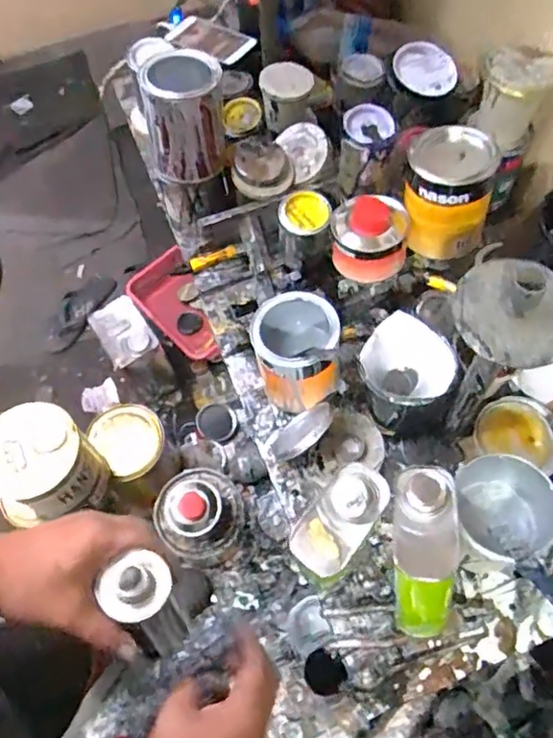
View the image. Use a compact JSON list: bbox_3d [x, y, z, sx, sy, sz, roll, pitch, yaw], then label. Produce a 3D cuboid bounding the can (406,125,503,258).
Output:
[{"bbox_3d":[0.222,-0.229,0.756,0.109,0.126,0.115,-1,62,3],"label":"can"}]

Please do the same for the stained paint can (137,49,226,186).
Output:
[{"bbox_3d":[-0.127,-0.347,0.822,0.109,0.144,0.113,-1,62,3],"label":"stained paint can"}]

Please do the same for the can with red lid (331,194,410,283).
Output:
[{"bbox_3d":[0.125,-0.183,0.801,0.101,0.061,0.106,1,62,4],"label":"can with red lid"}]

